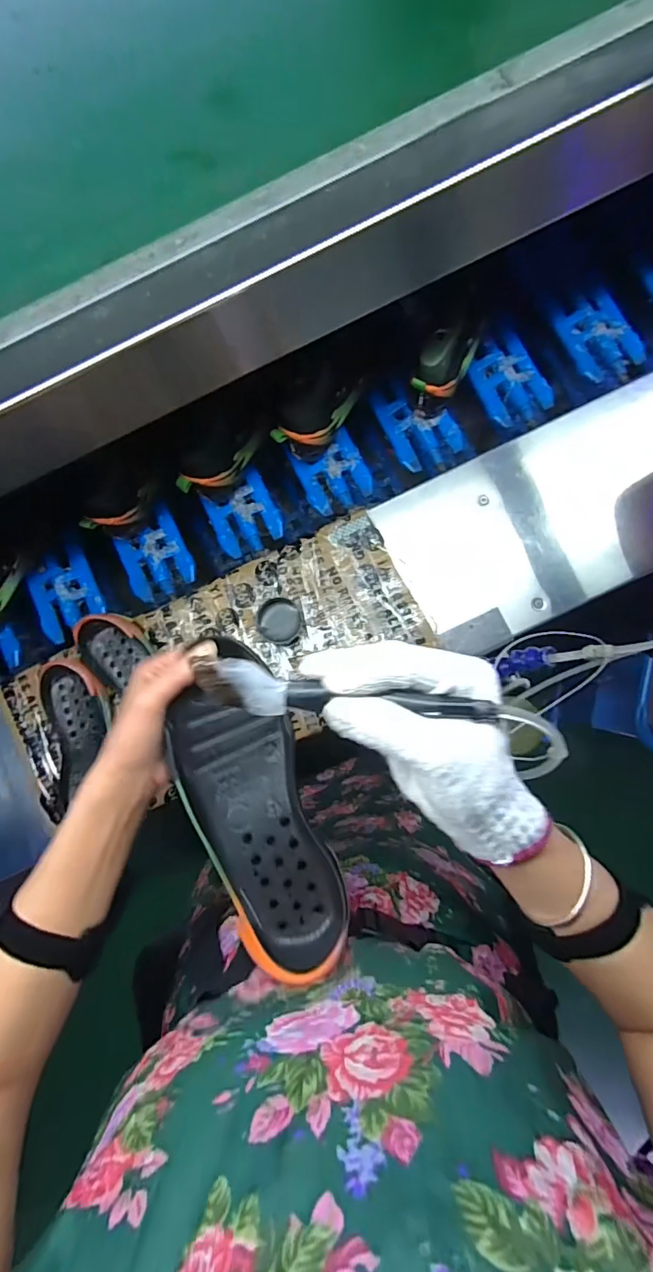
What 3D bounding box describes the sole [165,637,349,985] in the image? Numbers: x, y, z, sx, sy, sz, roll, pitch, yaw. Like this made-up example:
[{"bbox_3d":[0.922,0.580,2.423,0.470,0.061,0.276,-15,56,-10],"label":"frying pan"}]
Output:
[{"bbox_3d":[-0.054,0.121,0.369,0.084,0.034,0.225,-20,80,7],"label":"sole"}]

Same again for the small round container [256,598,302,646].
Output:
[{"bbox_3d":[-0.061,-0.018,0.664,0.054,0.018,0.060,-1,86,9],"label":"small round container"}]

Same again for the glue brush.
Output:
[{"bbox_3d":[0.028,0.043,0.277,0.201,0.023,0.033,10,87,3],"label":"glue brush"}]

